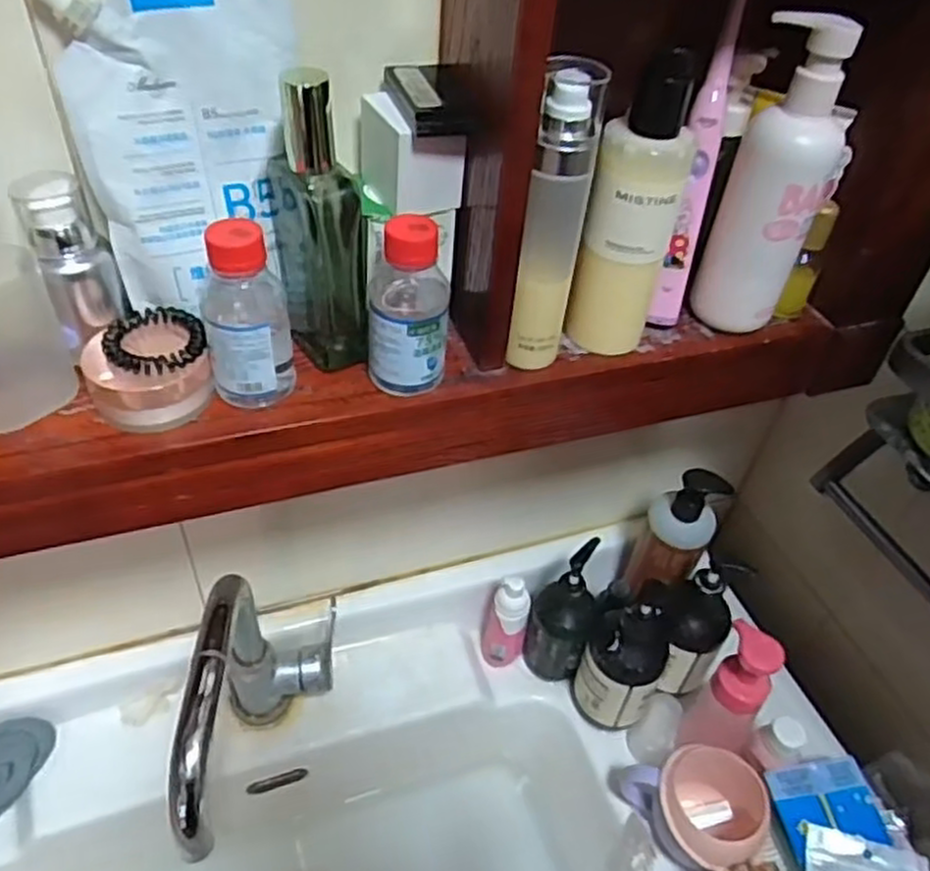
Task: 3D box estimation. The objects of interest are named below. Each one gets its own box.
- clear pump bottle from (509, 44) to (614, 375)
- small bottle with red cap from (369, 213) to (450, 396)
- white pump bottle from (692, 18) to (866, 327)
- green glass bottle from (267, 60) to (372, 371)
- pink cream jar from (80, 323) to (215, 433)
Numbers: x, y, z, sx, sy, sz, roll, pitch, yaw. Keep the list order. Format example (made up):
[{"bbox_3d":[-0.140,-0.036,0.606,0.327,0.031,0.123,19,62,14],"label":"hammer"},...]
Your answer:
[{"bbox_3d":[0.048,-0.113,0.416,0.031,0.169,0.027,9,44,4],"label":"clear pump bottle"},{"bbox_3d":[-0.031,-0.069,0.424,0.044,0.104,0.038,1,44,-4],"label":"small bottle with red cap"},{"bbox_3d":[0.191,-0.154,0.461,0.060,0.179,0.052,23,46,17],"label":"white pump bottle"},{"bbox_3d":[-0.080,-0.112,0.414,0.041,0.162,0.052,-13,47,-18],"label":"green glass bottle"},{"bbox_3d":[-0.173,-0.034,0.415,0.061,0.039,0.055,-30,54,-31],"label":"pink cream jar"}]

